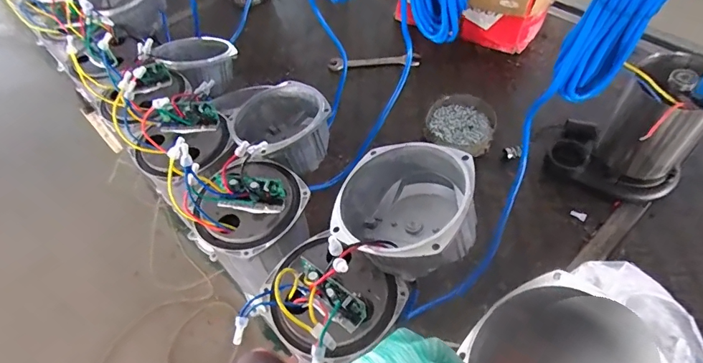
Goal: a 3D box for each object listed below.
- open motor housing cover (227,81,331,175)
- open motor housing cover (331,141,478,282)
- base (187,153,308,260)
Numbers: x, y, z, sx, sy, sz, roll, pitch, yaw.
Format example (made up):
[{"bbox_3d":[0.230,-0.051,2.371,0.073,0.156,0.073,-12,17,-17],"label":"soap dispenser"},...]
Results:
[{"bbox_3d":[-0.098,-0.072,0.594,0.122,0.089,0.131,-27,55,-15],"label":"open motor housing cover"},{"bbox_3d":[0.063,0.038,0.428,0.138,0.095,0.138,-6,48,26],"label":"open motor housing cover"},{"bbox_3d":[-0.125,0.021,0.491,0.137,0.051,0.124,-27,55,-15],"label":"base"}]

